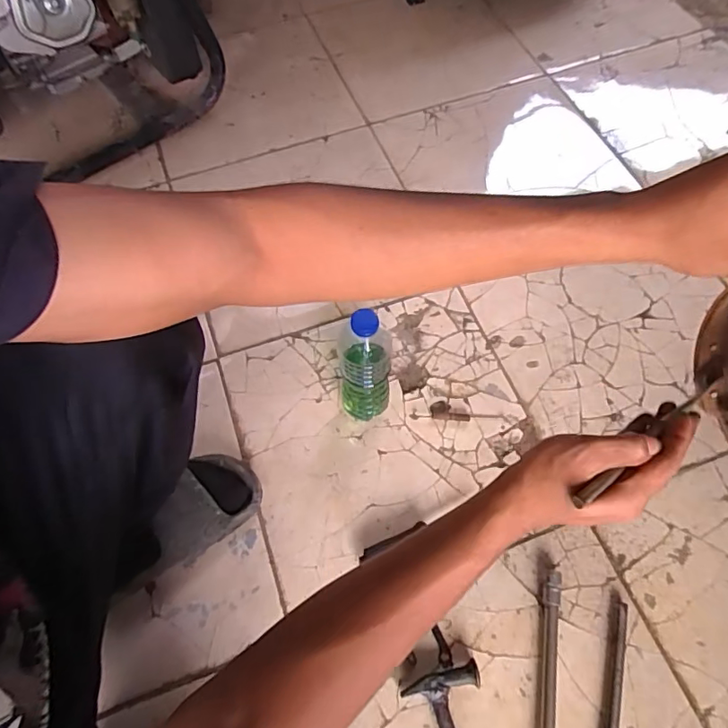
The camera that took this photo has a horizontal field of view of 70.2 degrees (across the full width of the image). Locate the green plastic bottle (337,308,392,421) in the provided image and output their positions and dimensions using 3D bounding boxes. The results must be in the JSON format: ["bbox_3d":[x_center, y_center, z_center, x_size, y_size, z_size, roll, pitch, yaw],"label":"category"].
[{"bbox_3d":[0.003,0.014,0.651,0.059,0.221,0.058,5,64,5],"label":"green plastic bottle"}]

